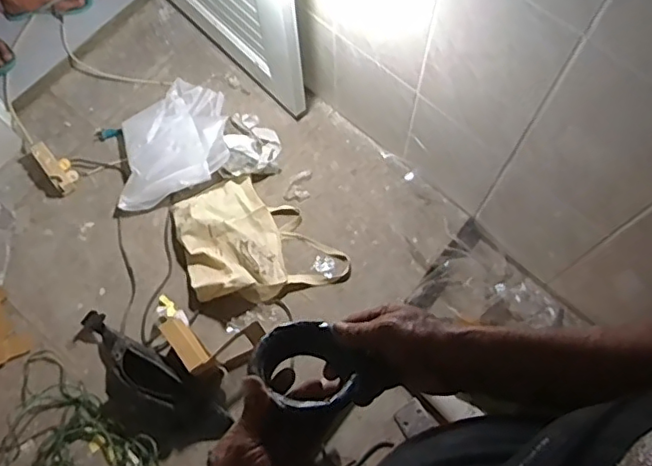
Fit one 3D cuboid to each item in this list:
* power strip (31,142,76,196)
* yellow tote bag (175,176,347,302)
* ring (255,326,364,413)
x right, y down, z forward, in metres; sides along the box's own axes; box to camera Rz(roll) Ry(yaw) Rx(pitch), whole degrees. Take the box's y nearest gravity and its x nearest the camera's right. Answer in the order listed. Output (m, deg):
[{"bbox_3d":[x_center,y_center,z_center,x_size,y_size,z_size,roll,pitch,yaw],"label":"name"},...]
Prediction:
[{"bbox_3d":[-0.747,-0.179,1.561,0.043,0.043,0.168,-37,74,-10],"label":"power strip"},{"bbox_3d":[-0.173,-0.001,1.465,0.379,0.100,0.330,-17,71,-4],"label":"yellow tote bag"},{"bbox_3d":[-0.019,0.135,0.576,0.083,0.069,0.103,-34,73,-10],"label":"ring"}]

